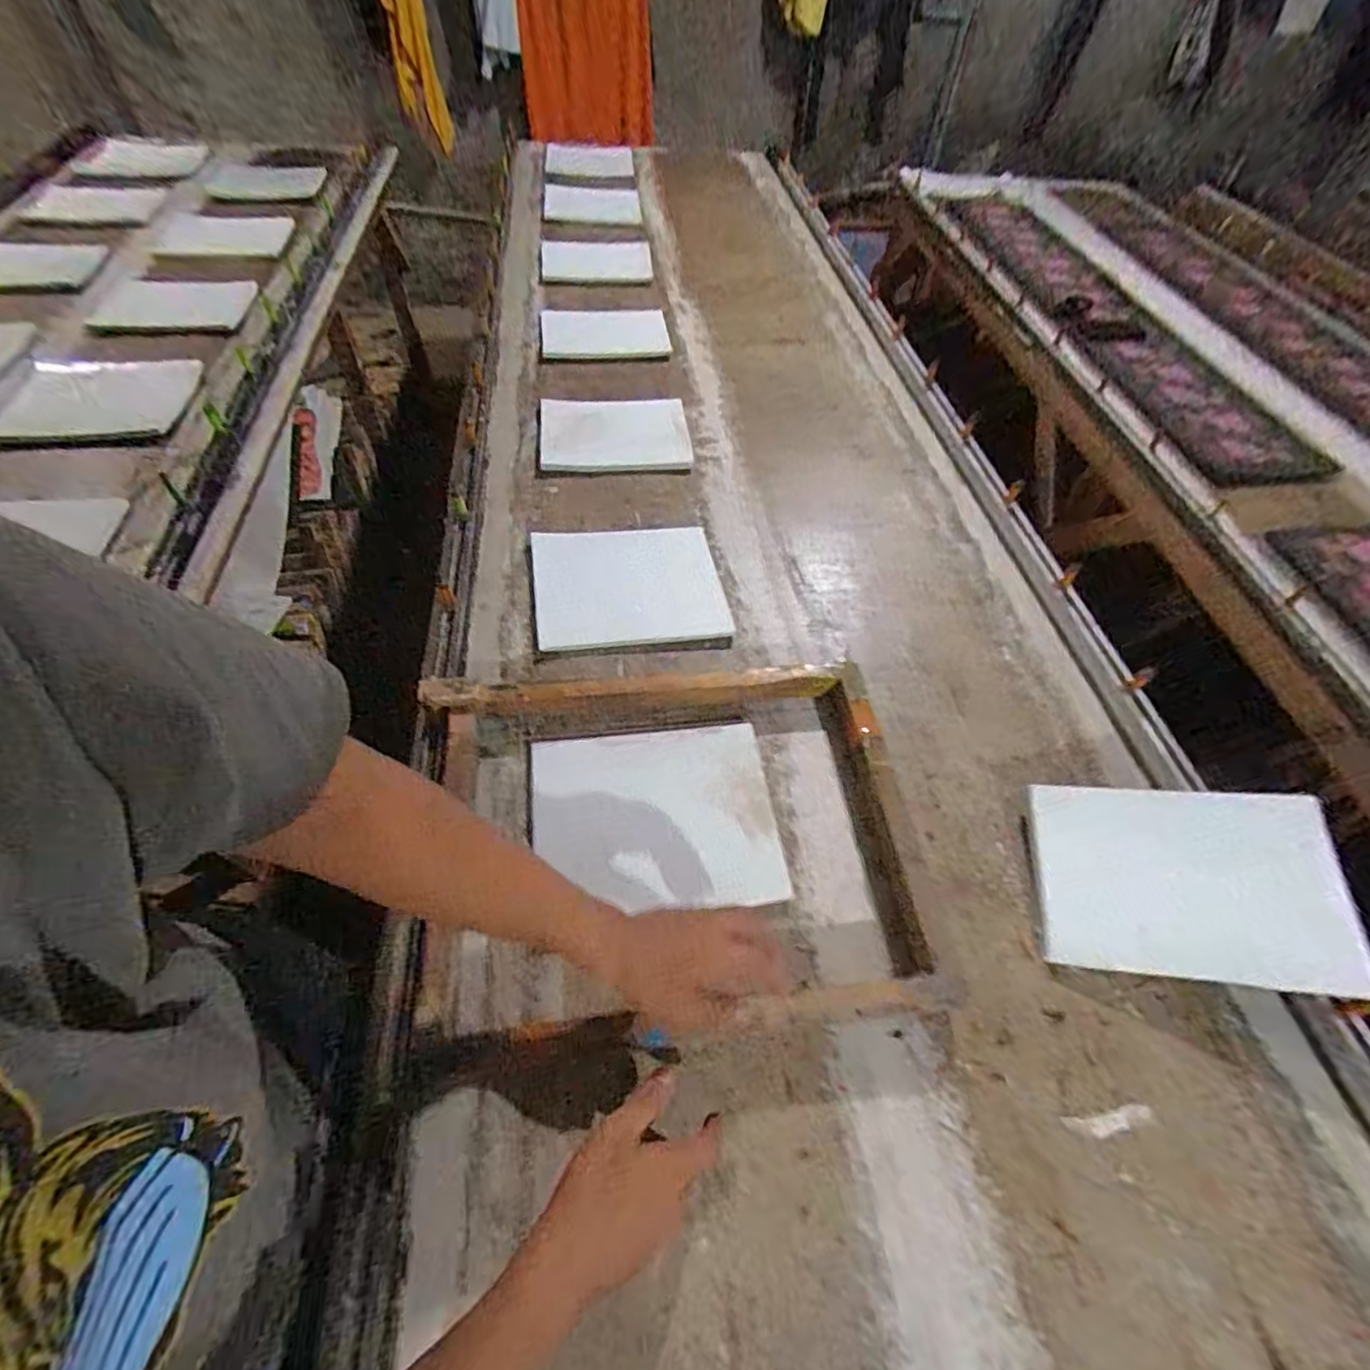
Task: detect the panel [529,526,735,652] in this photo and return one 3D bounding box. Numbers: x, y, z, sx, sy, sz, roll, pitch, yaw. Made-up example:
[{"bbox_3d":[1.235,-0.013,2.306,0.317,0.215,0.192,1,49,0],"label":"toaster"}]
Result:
[{"bbox_3d":[-0.084,-0.153,0.918,0.272,0.012,0.227,-7,55,-7],"label":"panel"}]

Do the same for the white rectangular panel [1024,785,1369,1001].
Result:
[{"bbox_3d":[0.513,0.203,0.642,0.260,0.015,0.194,-3,59,24],"label":"white rectangular panel"}]

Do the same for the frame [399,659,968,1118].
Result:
[{"bbox_3d":[-0.003,0.153,0.667,0.485,0.067,0.410,-7,55,-7],"label":"frame"}]

